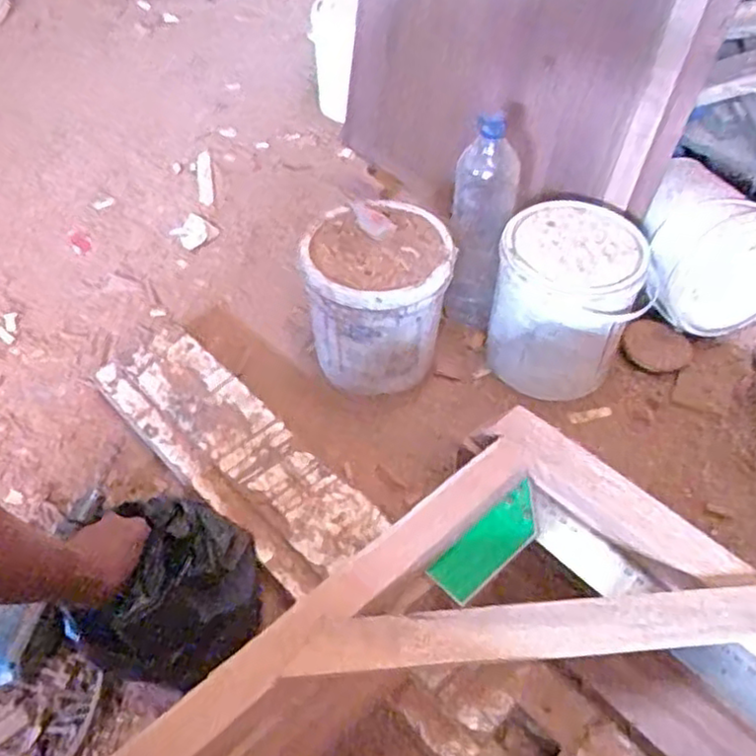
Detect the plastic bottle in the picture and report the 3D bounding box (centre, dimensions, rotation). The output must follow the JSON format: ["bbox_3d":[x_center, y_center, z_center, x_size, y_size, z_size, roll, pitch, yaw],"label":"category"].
[{"bbox_3d":[0.128,-0.173,0.912,0.080,0.295,0.089,9,49,8],"label":"plastic bottle"}]

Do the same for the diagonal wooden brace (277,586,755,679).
[{"bbox_3d":[0.118,0.162,0.460,0.341,0.019,0.036,-4,48,-3],"label":"diagonal wooden brace"}]

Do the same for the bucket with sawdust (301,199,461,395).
[{"bbox_3d":[0.006,-0.098,0.906,0.163,0.179,0.171,0,48,0],"label":"bucket with sawdust"}]

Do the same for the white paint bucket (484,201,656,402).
[{"bbox_3d":[0.243,-0.098,0.921,0.188,0.190,0.161,8,48,7],"label":"white paint bucket"}]

